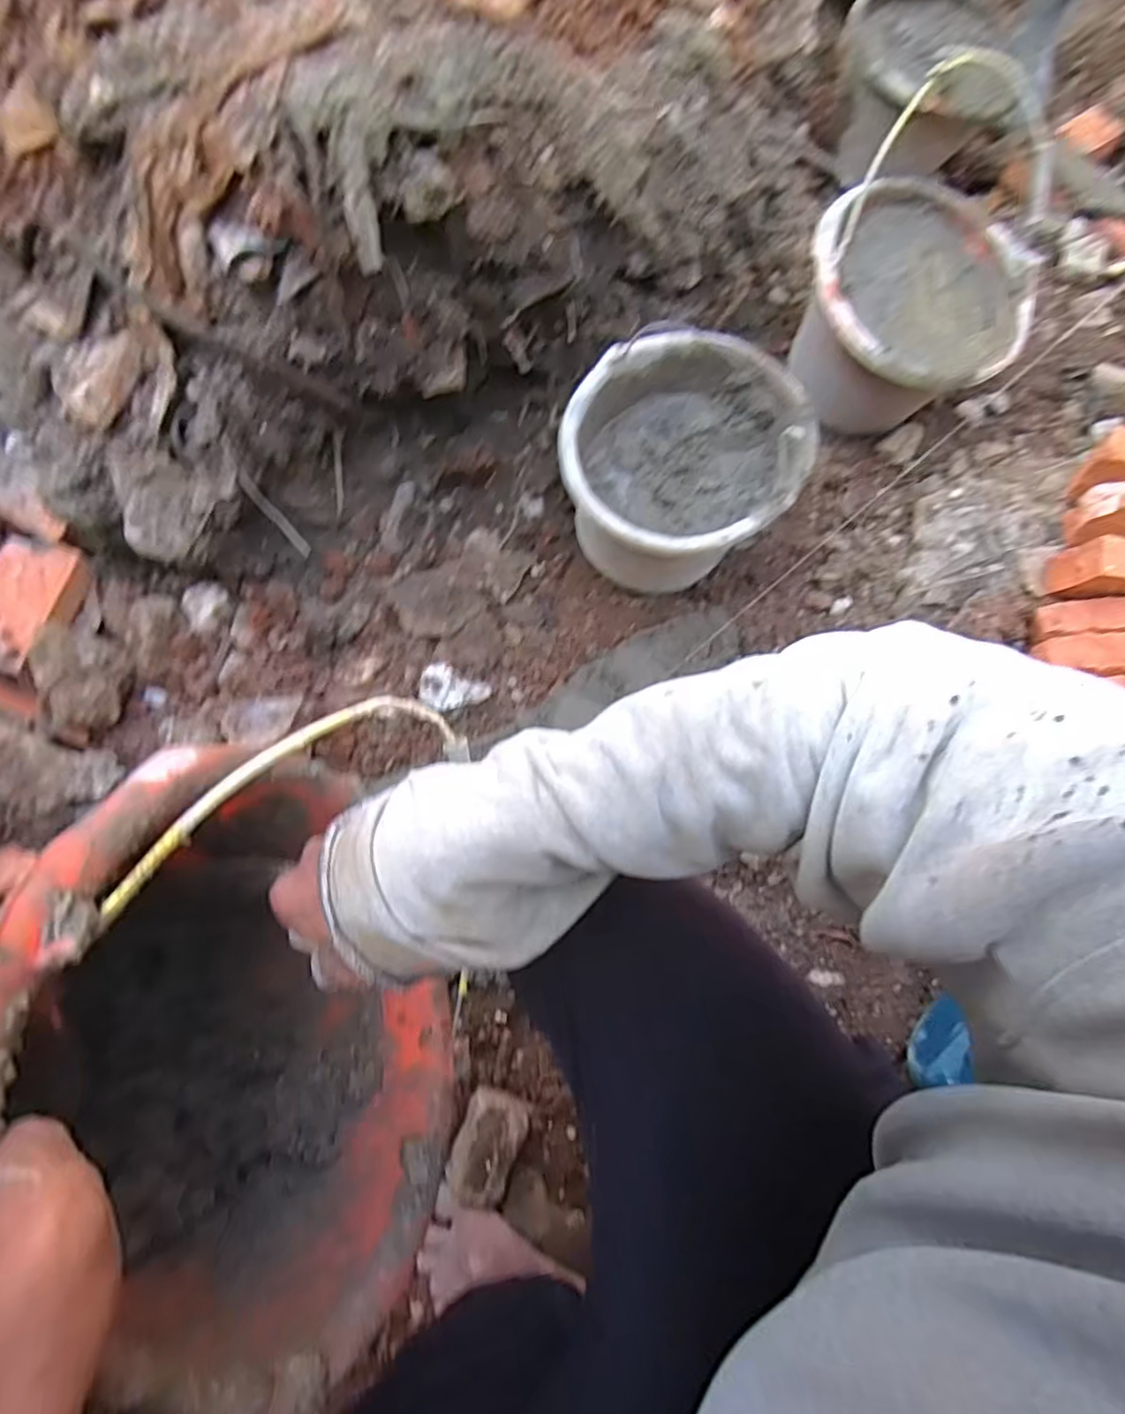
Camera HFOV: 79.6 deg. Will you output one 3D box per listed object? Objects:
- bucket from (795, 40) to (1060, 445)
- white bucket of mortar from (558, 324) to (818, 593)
[{"bbox_3d":[0.435,-0.499,0.858,0.261,0.223,0.283,1,69,-2],"label":"bucket"},{"bbox_3d":[0.134,-0.262,0.783,0.241,0.179,0.287,32,72,10],"label":"white bucket of mortar"}]

